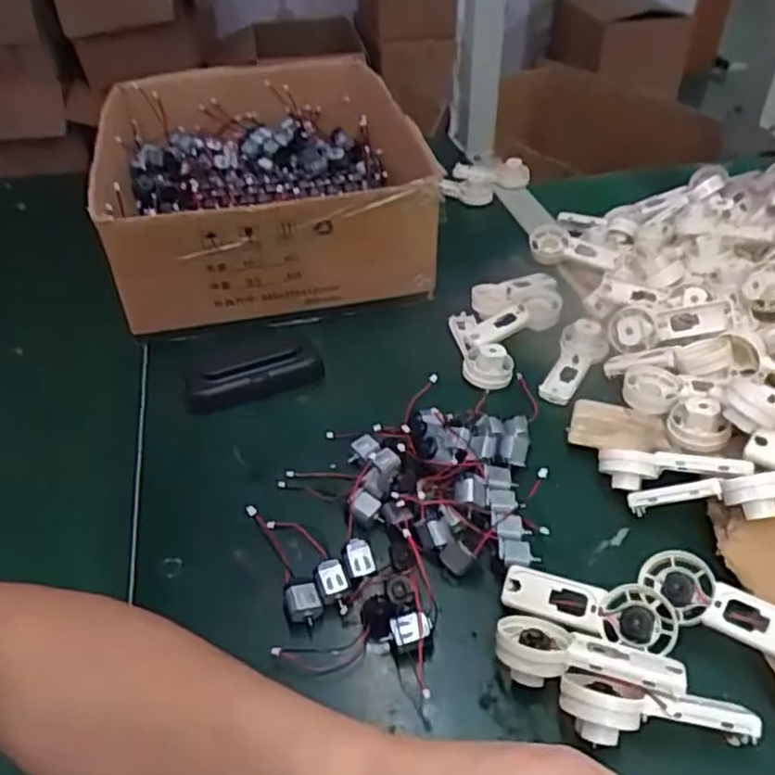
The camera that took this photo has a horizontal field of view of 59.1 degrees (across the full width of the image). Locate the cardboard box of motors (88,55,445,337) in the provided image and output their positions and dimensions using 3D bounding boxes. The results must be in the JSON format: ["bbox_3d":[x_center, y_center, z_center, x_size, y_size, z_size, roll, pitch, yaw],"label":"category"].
[{"bbox_3d":[-0.124,-0.217,0.714,0.292,0.123,0.379,-10,41,-11],"label":"cardboard box of motors"}]

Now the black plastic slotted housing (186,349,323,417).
[{"bbox_3d":[-0.107,-0.009,0.547,0.108,0.027,0.028,-13,41,-14],"label":"black plastic slotted housing"}]

